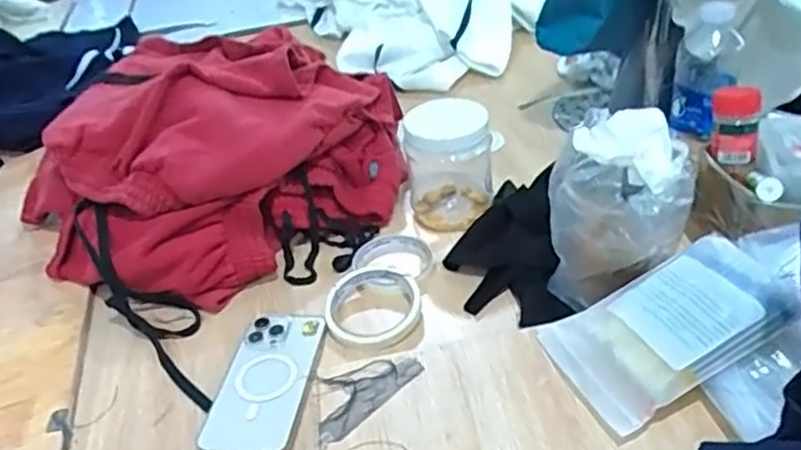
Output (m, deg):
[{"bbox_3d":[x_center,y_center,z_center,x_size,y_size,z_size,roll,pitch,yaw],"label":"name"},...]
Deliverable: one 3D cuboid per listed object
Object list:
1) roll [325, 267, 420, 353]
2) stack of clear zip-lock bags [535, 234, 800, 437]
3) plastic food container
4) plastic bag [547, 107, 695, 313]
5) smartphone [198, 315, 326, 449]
[{"bbox_3d":[-0.028,0.080,0.661,0.091,0.027,0.093,-5,37,4],"label":"roll"},{"bbox_3d":[0.203,0.078,0.517,0.166,0.013,0.117,-30,33,3],"label":"stack of clear zip-lock bags"},{"bbox_3d":[0.055,-0.073,0.763,0.090,0.120,0.099,-6,37,2],"label":"plastic food container"},{"bbox_3d":[0.178,-0.002,0.554,0.109,0.179,0.068,7,39,18],"label":"plastic bag"},{"bbox_3d":[-0.118,0.138,0.601,0.087,0.018,0.159,-2,37,8],"label":"smartphone"}]

